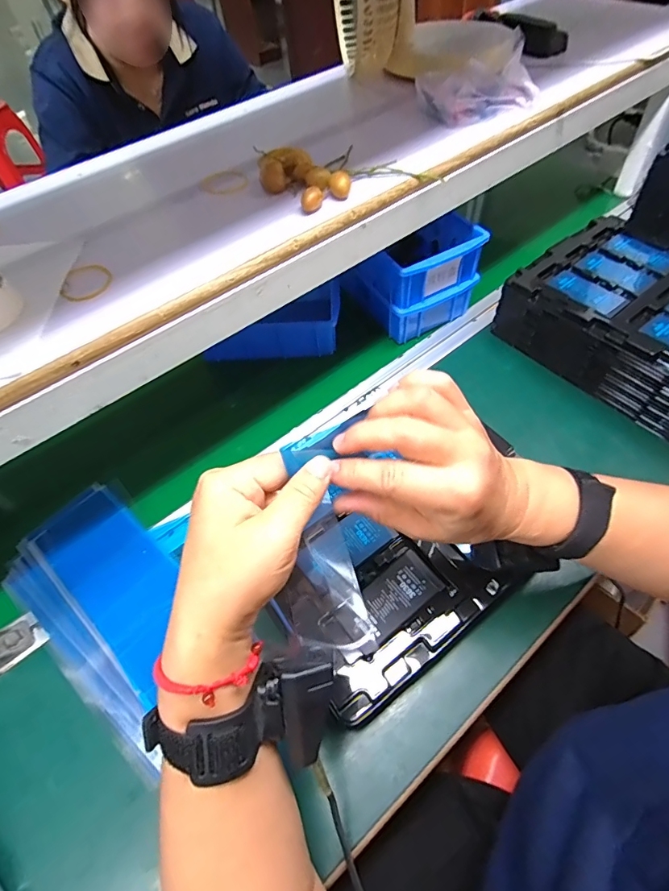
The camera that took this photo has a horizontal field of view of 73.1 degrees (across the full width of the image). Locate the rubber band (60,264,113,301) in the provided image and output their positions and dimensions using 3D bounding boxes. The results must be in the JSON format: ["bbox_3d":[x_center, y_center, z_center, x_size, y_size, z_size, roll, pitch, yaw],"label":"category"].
[{"bbox_3d":[-0.203,-0.133,0.368,0.039,0.004,0.042,1,60,-2],"label":"rubber band"}]

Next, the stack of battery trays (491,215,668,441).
[{"bbox_3d":[0.383,-0.158,0.565,0.208,0.086,0.274,-36,58,-20],"label":"stack of battery trays"}]

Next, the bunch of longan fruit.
[{"bbox_3d":[0.003,-0.280,0.450,0.155,0.027,0.118,-26,56,-13],"label":"bunch of longan fruit"}]

